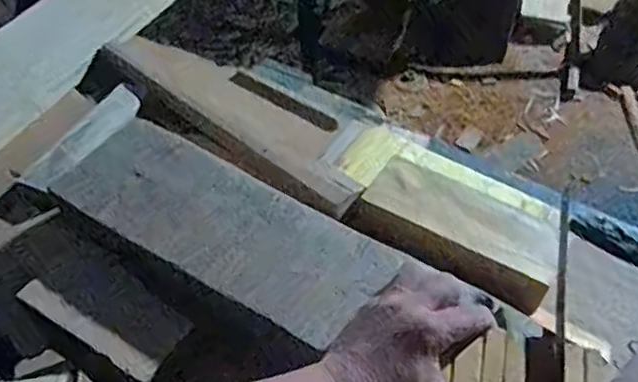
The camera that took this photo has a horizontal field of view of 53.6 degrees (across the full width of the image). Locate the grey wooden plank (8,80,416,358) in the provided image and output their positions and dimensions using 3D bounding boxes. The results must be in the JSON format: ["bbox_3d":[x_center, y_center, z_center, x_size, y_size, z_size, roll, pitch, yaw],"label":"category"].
[{"bbox_3d":[-0.105,0.016,0.541,0.338,0.029,0.112,30,55,24],"label":"grey wooden plank"}]

